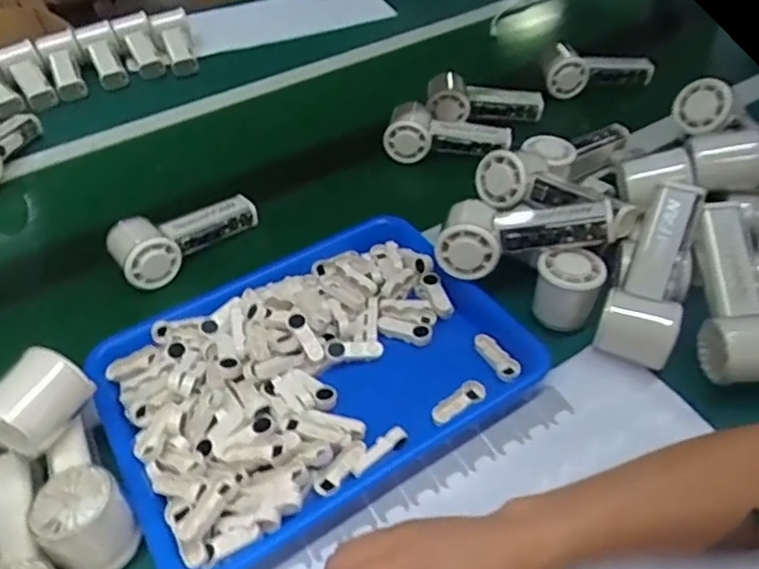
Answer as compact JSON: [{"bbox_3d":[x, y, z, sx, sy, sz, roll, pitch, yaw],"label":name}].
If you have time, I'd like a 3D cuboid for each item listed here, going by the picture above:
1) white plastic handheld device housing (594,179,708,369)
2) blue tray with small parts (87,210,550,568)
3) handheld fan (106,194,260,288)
[{"bbox_3d":[0.238,-0.009,0.523,0.056,0.043,0.153,17,85,21],"label":"white plastic handheld device housing"},{"bbox_3d":[-0.058,0.068,0.523,0.336,0.037,0.252,-28,49,-22],"label":"blue tray with small parts"},{"bbox_3d":[-0.207,-0.056,0.647,0.152,0.047,0.069,-28,49,-21],"label":"handheld fan"}]

